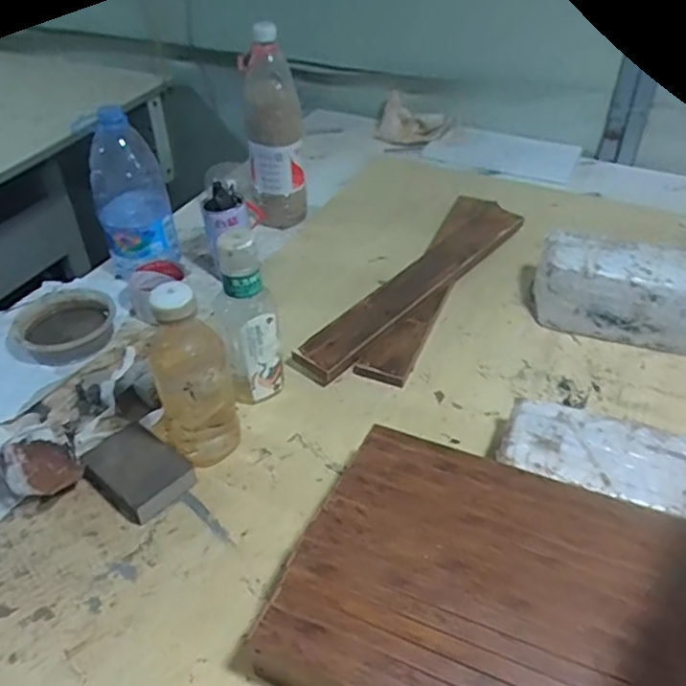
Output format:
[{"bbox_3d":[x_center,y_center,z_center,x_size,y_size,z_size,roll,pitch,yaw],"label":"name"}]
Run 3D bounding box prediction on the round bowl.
[{"bbox_3d":[-0.370,-0.026,0.823,0.131,0.037,0.146,-21,44,-22],"label":"round bowl"}]

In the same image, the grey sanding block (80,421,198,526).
[{"bbox_3d":[-0.208,0.129,0.628,0.108,0.031,0.071,27,48,29],"label":"grey sanding block"}]

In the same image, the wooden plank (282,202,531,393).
[{"bbox_3d":[0.109,-0.086,0.855,0.063,0.017,0.461,37,53,21],"label":"wooden plank"}]

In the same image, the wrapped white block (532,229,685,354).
[{"bbox_3d":[0.361,-0.066,0.799,0.220,0.101,0.100,12,42,16],"label":"wrapped white block"}]

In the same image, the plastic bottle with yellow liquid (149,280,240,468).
[{"bbox_3d":[-0.148,0.033,0.597,0.078,0.205,0.069,-14,42,-15],"label":"plastic bottle with yellow liquid"}]

